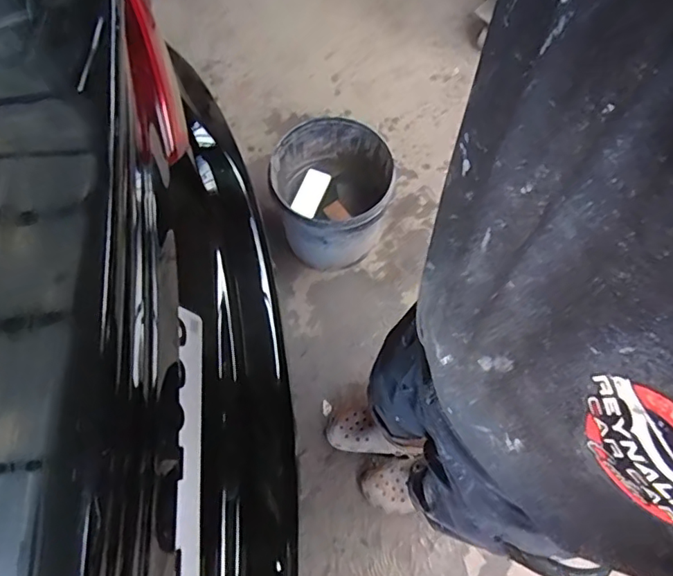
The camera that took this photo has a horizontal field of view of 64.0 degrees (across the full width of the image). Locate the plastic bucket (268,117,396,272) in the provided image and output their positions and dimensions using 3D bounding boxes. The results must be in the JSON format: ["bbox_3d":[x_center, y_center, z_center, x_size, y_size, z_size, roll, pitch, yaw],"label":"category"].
[{"bbox_3d":[-0.006,-0.229,1.404,0.280,0.284,0.301,1,67,-1],"label":"plastic bucket"}]

